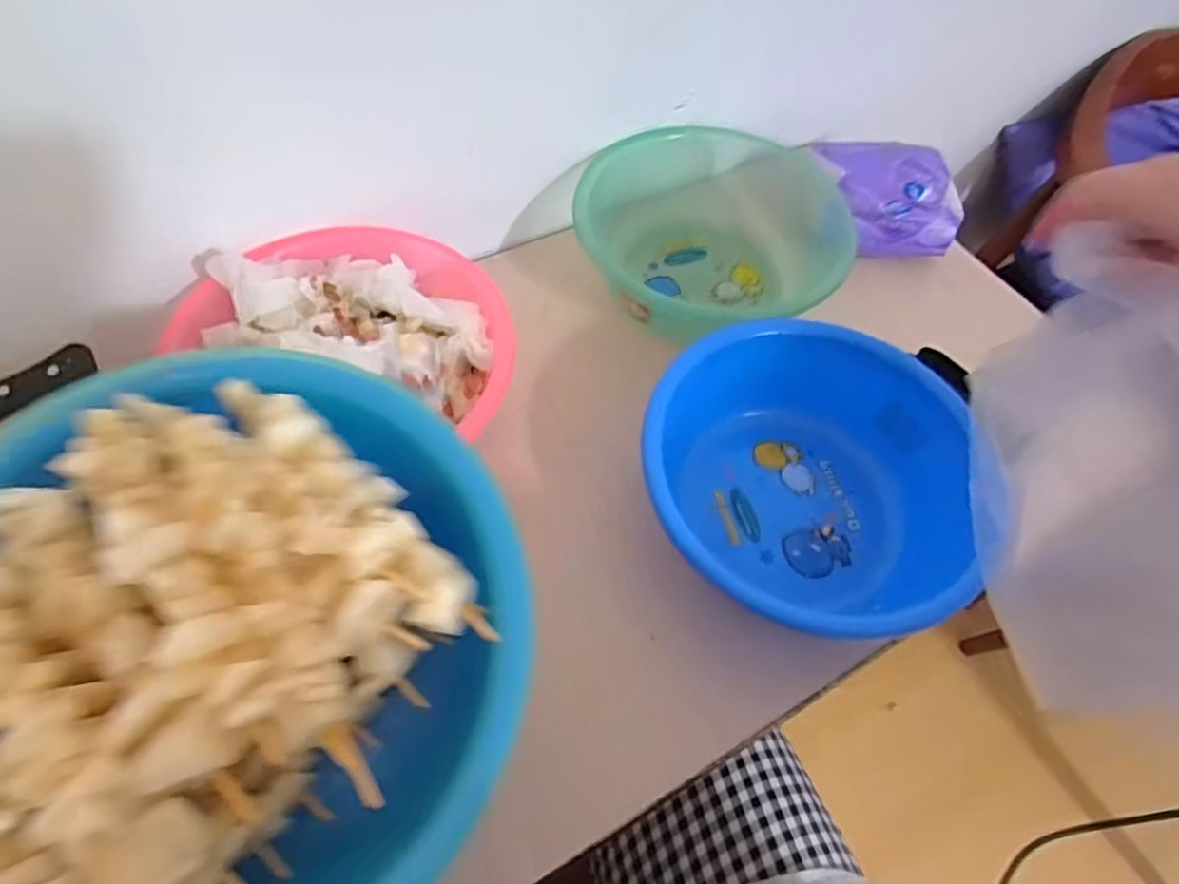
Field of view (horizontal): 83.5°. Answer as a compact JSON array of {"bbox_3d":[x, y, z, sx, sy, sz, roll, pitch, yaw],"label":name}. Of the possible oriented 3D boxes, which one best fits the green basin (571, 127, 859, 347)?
[{"bbox_3d":[0.096,-0.194,0.581,0.219,0.077,0.235,1,59,-2],"label":"green basin"}]

